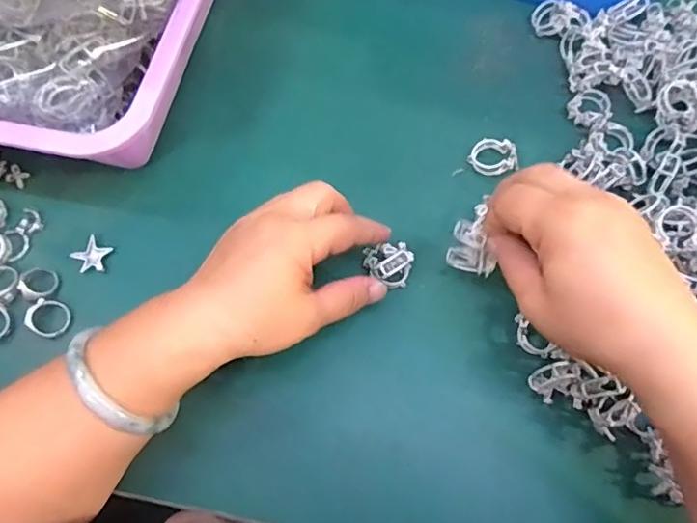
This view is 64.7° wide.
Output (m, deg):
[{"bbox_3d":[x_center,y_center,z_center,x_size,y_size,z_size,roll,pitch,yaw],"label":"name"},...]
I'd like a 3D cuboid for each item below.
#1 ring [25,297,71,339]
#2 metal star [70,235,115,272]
[{"bbox_3d":[-0.188,0.035,0.345,0.025,0.010,0.022,26,76,8],"label":"ring"},{"bbox_3d":[-0.169,-0.003,0.362,0.021,0.006,0.023,28,74,9],"label":"metal star"}]

